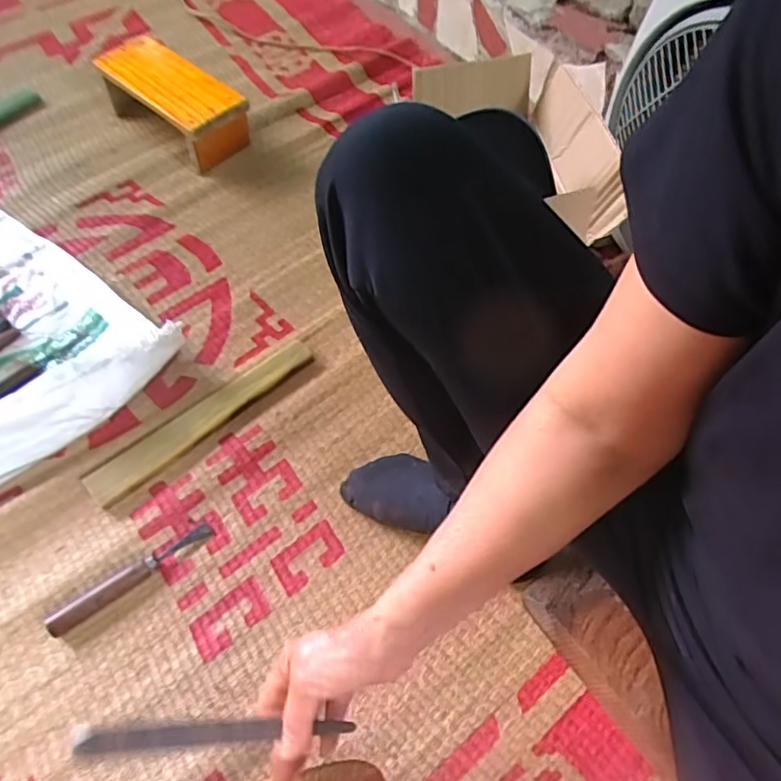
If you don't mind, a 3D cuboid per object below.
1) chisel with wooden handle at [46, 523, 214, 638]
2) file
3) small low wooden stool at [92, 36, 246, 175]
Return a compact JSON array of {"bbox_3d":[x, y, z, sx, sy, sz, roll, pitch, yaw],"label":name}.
[{"bbox_3d":[-0.253,0.182,0.576,0.166,0.020,0.024,-31,65,-20],"label":"chisel with wooden handle"},{"bbox_3d":[-0.123,0.244,0.417,0.190,0.008,0.015,-1,59,-5],"label":"file"},{"bbox_3d":[-0.325,-0.436,0.868,0.231,0.076,0.104,39,65,19],"label":"small low wooden stool"}]

